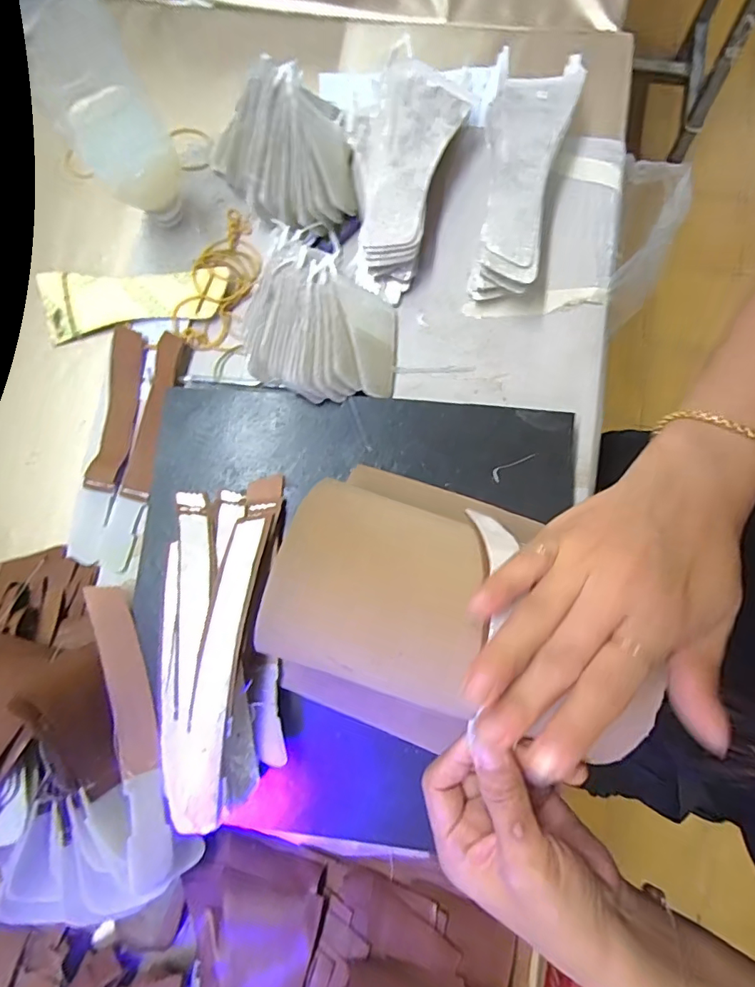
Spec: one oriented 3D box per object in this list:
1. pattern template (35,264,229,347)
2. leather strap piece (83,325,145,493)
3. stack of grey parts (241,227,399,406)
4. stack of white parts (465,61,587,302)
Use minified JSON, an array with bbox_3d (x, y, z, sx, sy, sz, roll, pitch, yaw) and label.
[{"bbox_3d":[-0.198,-0.162,0.401,0.152,0.010,0.054,-8,82,0],"label":"pattern template"},{"bbox_3d":[-0.207,-0.068,0.393,0.028,0.008,0.132,7,82,2],"label":"leather strap piece"},{"bbox_3d":[-0.040,-0.127,0.373,0.120,0.040,0.119,20,83,4],"label":"stack of grey parts"},{"bbox_3d":[0.107,-0.244,0.386,0.061,0.048,0.184,14,83,3],"label":"stack of white parts"}]

